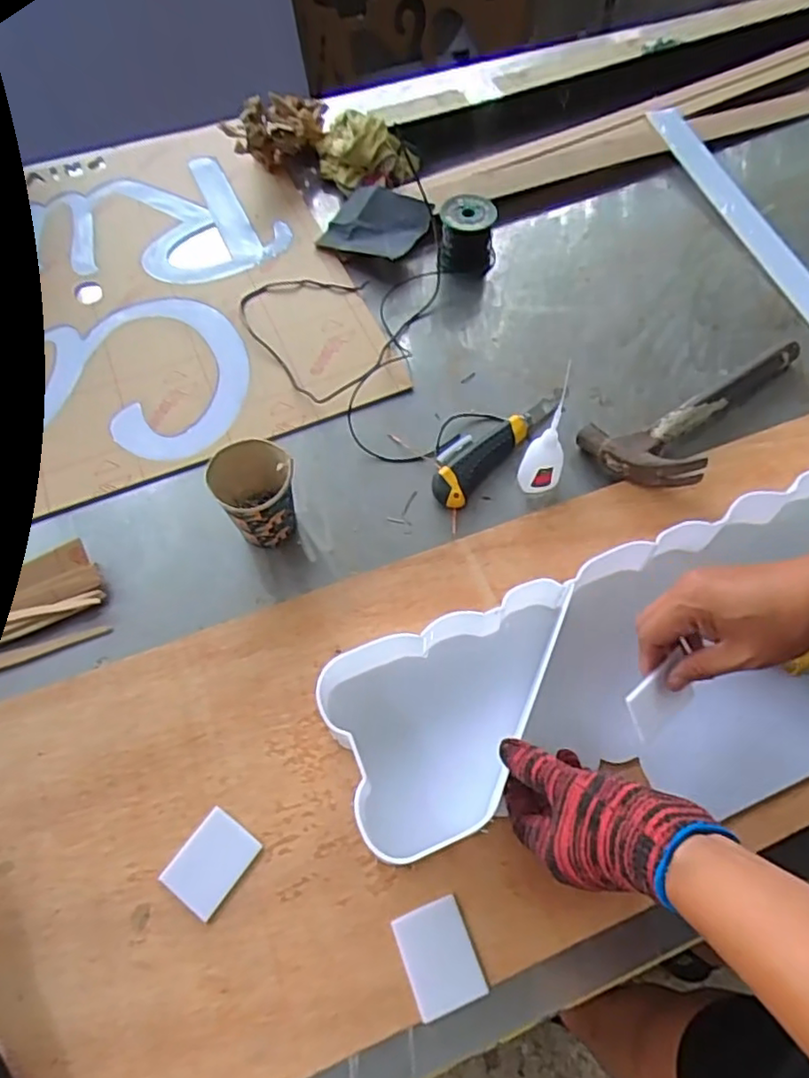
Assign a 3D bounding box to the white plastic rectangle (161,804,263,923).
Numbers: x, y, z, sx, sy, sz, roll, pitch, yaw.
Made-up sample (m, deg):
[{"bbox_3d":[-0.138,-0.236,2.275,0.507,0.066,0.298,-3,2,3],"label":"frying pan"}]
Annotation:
[{"bbox_3d":[-0.146,0.245,0.479,0.051,0.004,0.063,32,65,17],"label":"white plastic rectangle"}]

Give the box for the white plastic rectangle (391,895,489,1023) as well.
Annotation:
[{"bbox_3d":[0.025,0.297,0.448,0.050,0.005,0.064,-18,62,-11],"label":"white plastic rectangle"}]

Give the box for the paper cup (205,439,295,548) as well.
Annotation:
[{"bbox_3d":[-0.141,-0.042,0.606,0.070,0.088,0.078,-30,65,-17],"label":"paper cup"}]

